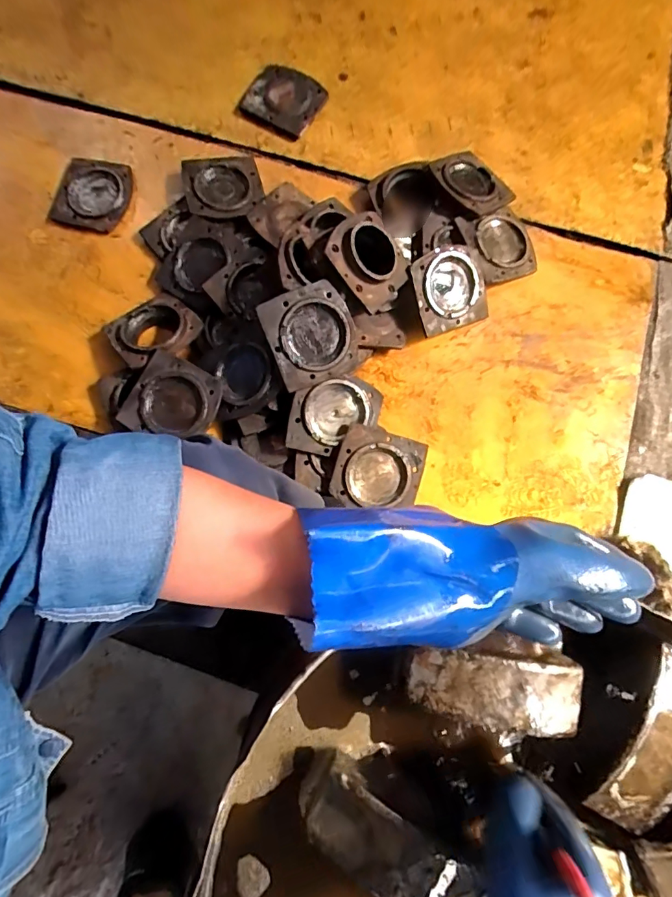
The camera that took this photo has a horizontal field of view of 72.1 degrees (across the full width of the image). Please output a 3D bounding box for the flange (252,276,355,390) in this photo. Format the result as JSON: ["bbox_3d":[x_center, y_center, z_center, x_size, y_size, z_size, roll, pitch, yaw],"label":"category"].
[{"bbox_3d":[-0.043,-0.203,0.835,0.156,0.026,0.172,-25,102,-12],"label":"flange"}]

